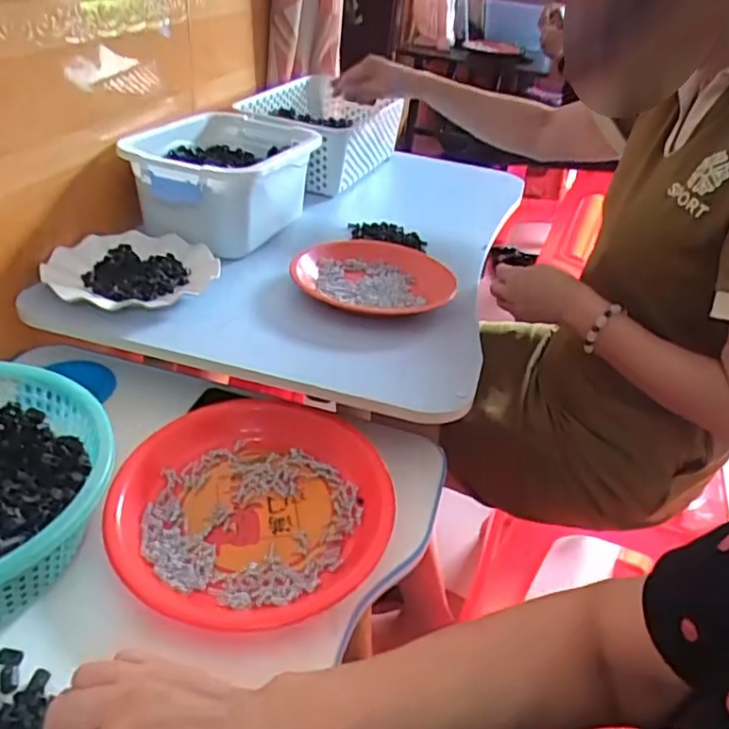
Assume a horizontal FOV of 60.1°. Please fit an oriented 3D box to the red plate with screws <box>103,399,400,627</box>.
[{"bbox_3d":[-0.087,0.113,0.520,0.211,0.034,0.217,5,35,-4],"label":"red plate with screws"}]

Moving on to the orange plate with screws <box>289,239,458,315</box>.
[{"bbox_3d":[0.012,-0.101,0.735,0.182,0.022,0.179,5,35,-4],"label":"orange plate with screws"}]

